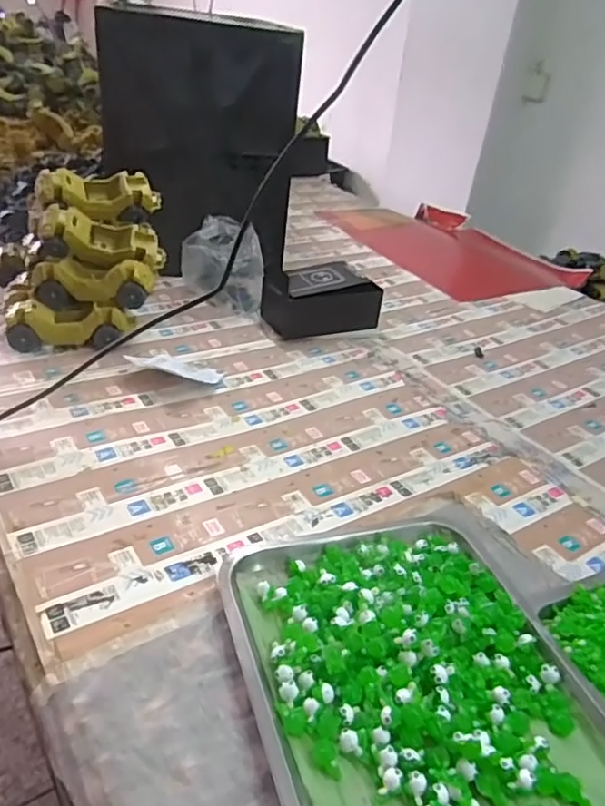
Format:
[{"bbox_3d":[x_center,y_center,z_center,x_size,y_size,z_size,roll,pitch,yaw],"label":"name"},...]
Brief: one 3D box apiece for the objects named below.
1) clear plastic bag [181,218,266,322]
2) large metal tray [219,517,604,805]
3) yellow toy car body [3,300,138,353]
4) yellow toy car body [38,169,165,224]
[{"bbox_3d":[-0.134,-0.229,1.033,0.137,0.146,0.071,1,32,-9],"label":"clear plastic bag"},{"bbox_3d":[0.092,0.220,0.466,0.256,0.022,0.349,-6,34,-20],"label":"large metal tray"},{"bbox_3d":[-0.328,-0.113,0.868,0.159,0.054,0.064,1,32,-10],"label":"yellow toy car body"},{"bbox_3d":[-0.305,-0.310,0.917,0.171,0.069,0.064,-11,36,-26],"label":"yellow toy car body"}]

